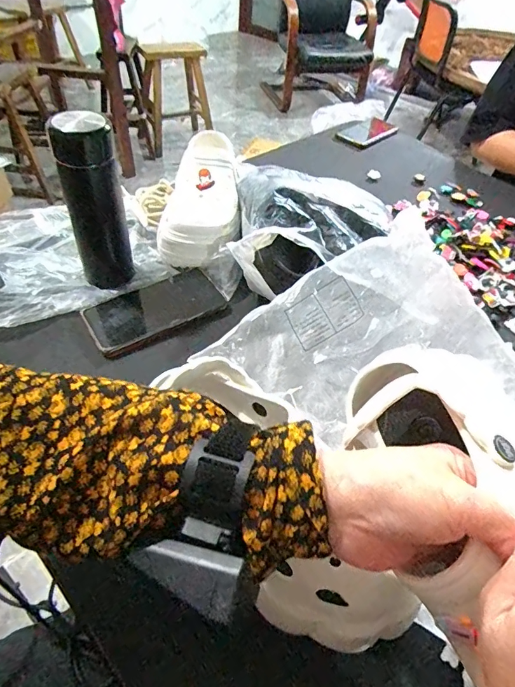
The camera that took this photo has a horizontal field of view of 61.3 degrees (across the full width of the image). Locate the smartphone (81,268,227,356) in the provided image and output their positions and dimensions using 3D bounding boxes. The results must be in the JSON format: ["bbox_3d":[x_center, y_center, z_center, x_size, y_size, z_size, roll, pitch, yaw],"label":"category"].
[{"bbox_3d":[-0.127,-0.045,0.543,0.166,0.013,0.082,-27,55,-26],"label":"smartphone"}]

